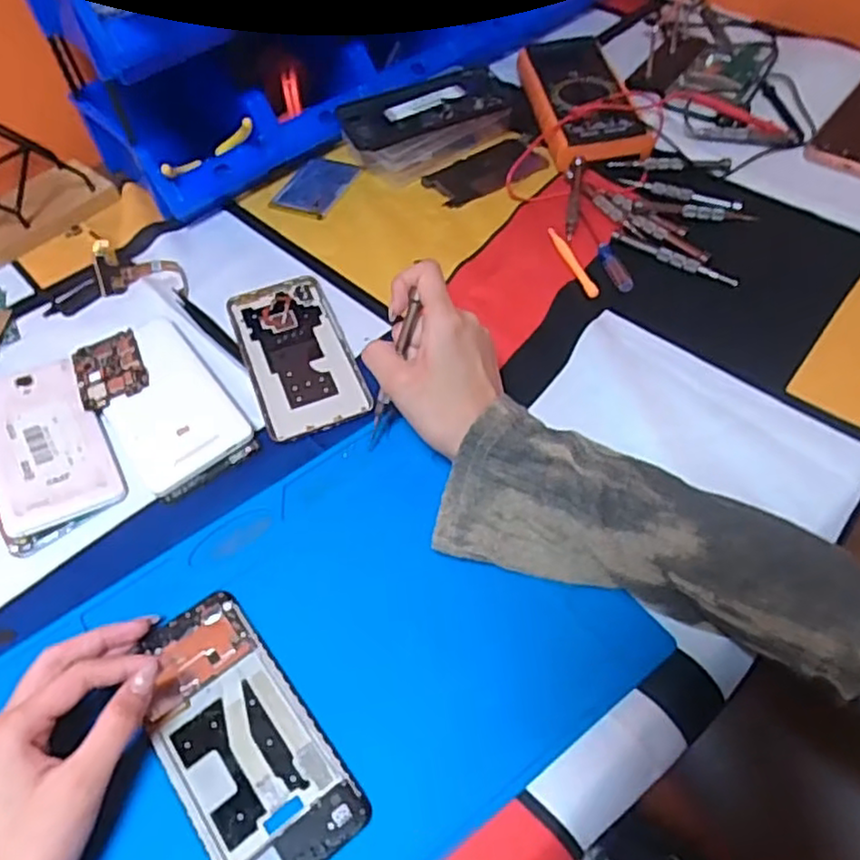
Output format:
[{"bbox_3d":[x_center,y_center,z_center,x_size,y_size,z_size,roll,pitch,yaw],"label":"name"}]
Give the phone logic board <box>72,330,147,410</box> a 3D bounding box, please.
[{"bbox_3d":[-0.234,-0.045,0.505,0.048,0.005,0.066,-24,55,-12],"label":"phone logic board"}]

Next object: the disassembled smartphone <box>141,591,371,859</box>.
[{"bbox_3d":[-0.098,0.154,0.352,0.071,0.010,0.150,-31,57,-17],"label":"disassembled smartphone"}]

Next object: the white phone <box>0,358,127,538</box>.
[{"bbox_3d":[-0.262,0.006,0.470,0.073,0.008,0.142,-20,55,-24],"label":"white phone"}]

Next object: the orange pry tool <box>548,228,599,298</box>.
[{"bbox_3d":[0.113,-0.135,0.548,0.010,0.004,0.084,-16,54,-6],"label":"orange pry tool"}]

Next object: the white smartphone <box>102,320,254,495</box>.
[{"bbox_3d":[-0.189,-0.022,0.489,0.076,0.010,0.146,-32,58,-17],"label":"white smartphone"}]

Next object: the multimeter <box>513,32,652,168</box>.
[{"bbox_3d":[0.142,-0.318,0.657,0.089,0.036,0.184,-9,54,-1],"label":"multimeter"}]

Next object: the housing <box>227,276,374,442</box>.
[{"bbox_3d":[-0.101,-0.060,0.516,0.073,0.005,0.155,-20,55,-9],"label":"housing"}]

